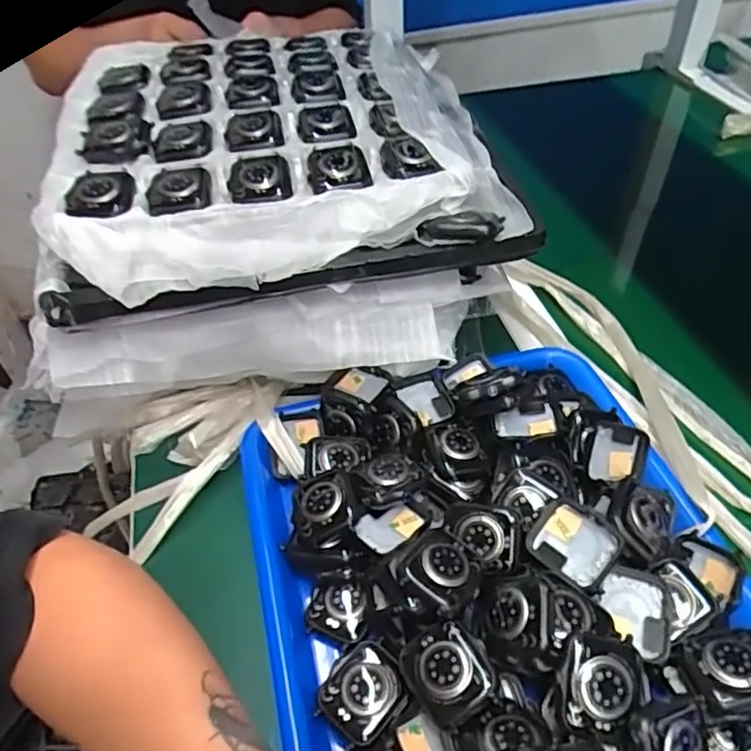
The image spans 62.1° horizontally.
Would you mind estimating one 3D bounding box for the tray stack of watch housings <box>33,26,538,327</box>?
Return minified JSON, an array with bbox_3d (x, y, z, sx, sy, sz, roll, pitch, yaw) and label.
[{"bbox_3d":[-0.080,-0.174,0.495,0.311,0.092,0.332,-10,45,-6],"label":"tray stack of watch housings"}]

